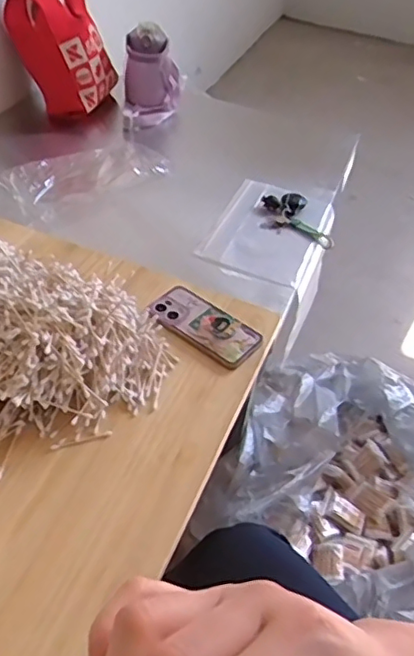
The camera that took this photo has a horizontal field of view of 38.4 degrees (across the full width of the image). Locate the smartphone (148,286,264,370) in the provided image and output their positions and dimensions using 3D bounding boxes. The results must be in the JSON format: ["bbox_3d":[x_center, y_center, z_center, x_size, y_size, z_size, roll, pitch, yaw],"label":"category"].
[{"bbox_3d":[-0.004,-0.008,0.835,0.162,0.017,0.082,31,49,24],"label":"smartphone"}]

